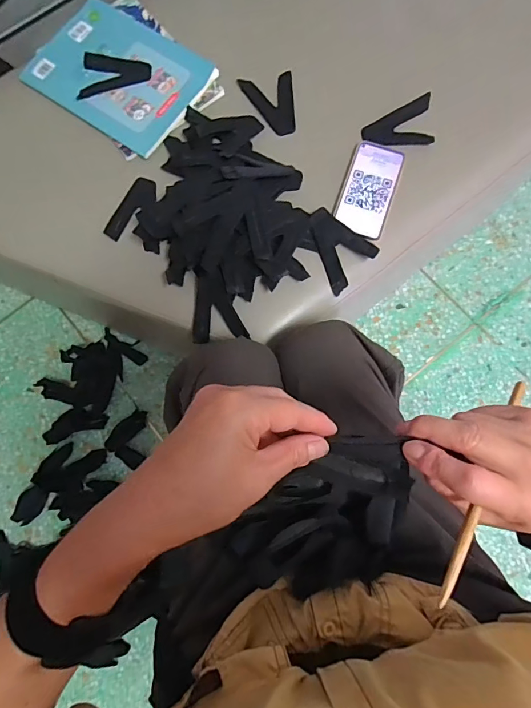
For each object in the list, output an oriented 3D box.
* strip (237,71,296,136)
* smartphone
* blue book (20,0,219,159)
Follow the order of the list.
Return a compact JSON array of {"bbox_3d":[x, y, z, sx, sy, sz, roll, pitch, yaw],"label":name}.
[{"bbox_3d":[0.009,-0.382,0.641,0.078,0.009,0.103,-11,78,-1],"label":"strip"},{"bbox_3d":[0.152,-0.242,0.608,0.073,0.007,0.149,18,77,6],"label":"smartphone"},{"bbox_3d":[-0.226,-0.432,0.643,0.254,0.014,0.188,33,79,9],"label":"blue book"}]

